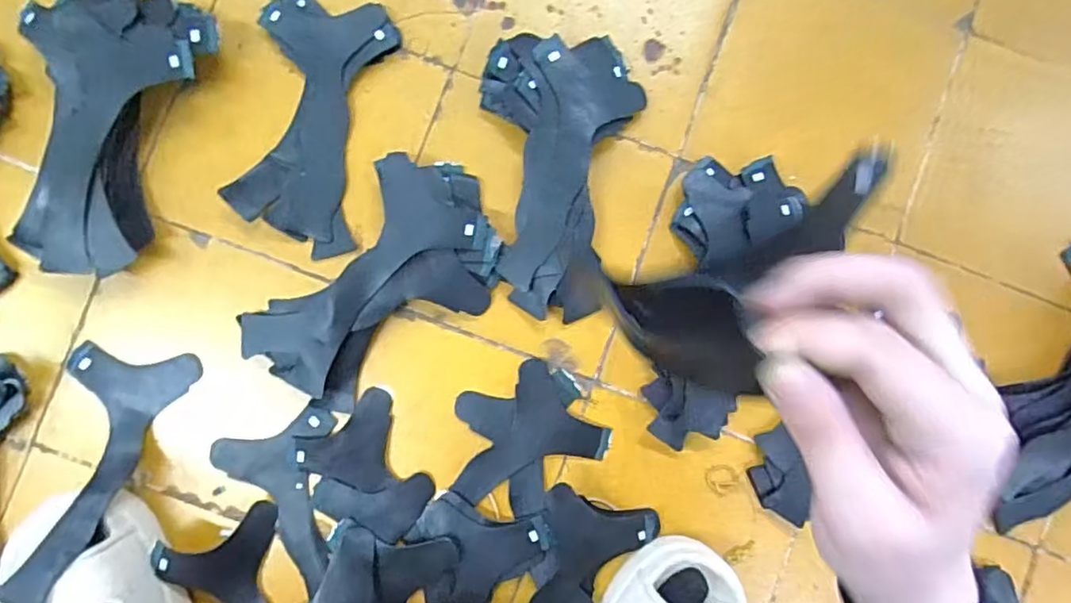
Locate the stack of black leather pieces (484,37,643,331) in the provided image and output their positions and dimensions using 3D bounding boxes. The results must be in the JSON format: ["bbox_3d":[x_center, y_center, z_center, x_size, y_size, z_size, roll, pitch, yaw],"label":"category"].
[{"bbox_3d":[0.022,-0.101,0.485,0.122,0.028,0.219,0,88,-4],"label":"stack of black leather pieces"}]

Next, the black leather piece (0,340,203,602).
[{"bbox_3d":[-0.330,0.127,0.450,0.091,0.026,0.186,9,62,-3],"label":"black leather piece"}]

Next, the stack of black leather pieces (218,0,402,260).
[{"bbox_3d":[-0.183,-0.149,0.485,0.104,0.014,0.201,13,87,-3],"label":"stack of black leather pieces"}]

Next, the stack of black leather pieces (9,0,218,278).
[{"bbox_3d":[-0.345,-0.138,0.463,0.133,0.043,0.224,21,87,-3],"label":"stack of black leather pieces"}]

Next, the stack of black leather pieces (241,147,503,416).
[{"bbox_3d":[-0.117,-0.012,0.475,0.125,0.028,0.214,41,86,-1],"label":"stack of black leather pieces"}]

